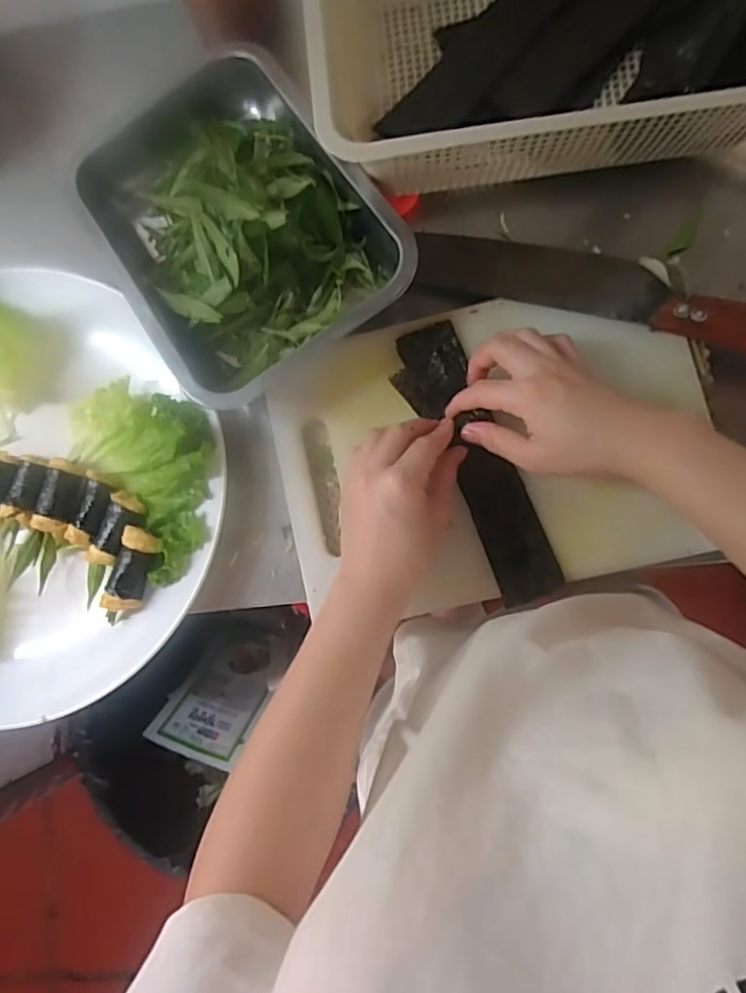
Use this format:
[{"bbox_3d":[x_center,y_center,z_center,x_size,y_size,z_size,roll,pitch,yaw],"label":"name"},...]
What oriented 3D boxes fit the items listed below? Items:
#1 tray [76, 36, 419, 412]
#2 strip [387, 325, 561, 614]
[{"bbox_3d":[-0.105,-0.207,0.463,0.188,0.059,0.263,-32,82,2],"label":"tray"},{"bbox_3d":[0.073,-0.027,0.443,0.052,0.012,0.209,-23,83,6],"label":"strip"}]

